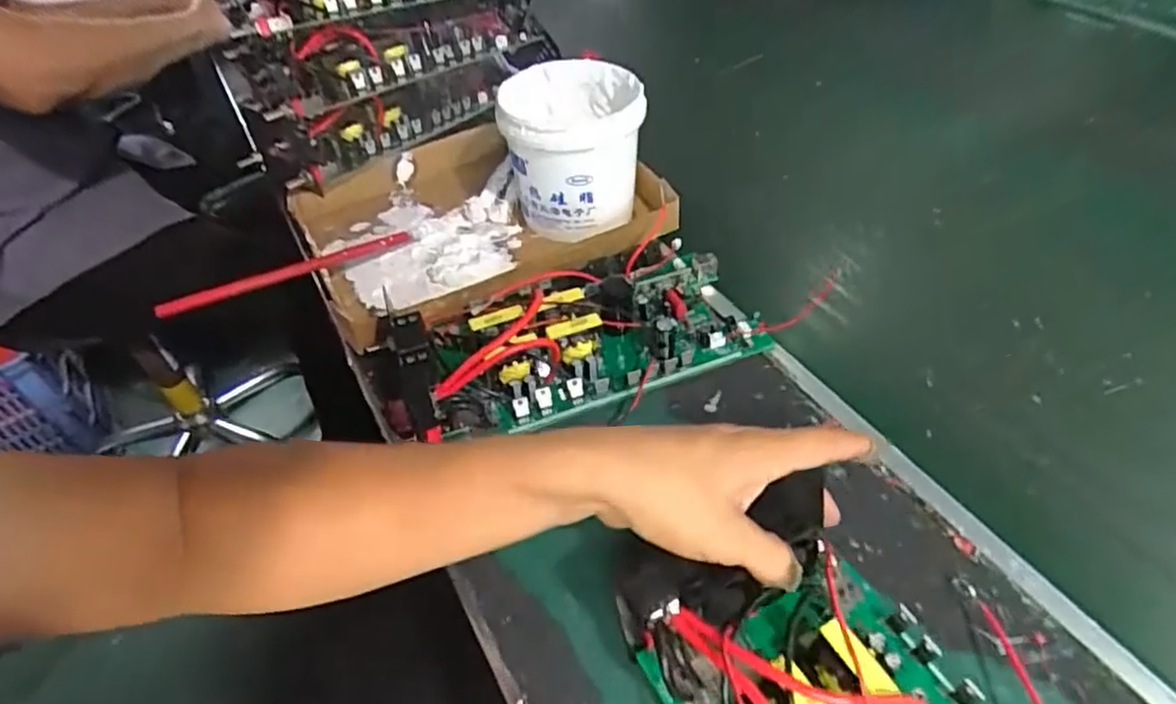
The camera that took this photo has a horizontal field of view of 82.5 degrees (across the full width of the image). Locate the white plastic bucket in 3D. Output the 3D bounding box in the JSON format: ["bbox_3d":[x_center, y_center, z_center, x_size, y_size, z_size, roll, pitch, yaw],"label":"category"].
[{"bbox_3d":[-0.010,-0.179,0.609,0.124,0.119,0.115,8,47,11],"label":"white plastic bucket"}]

